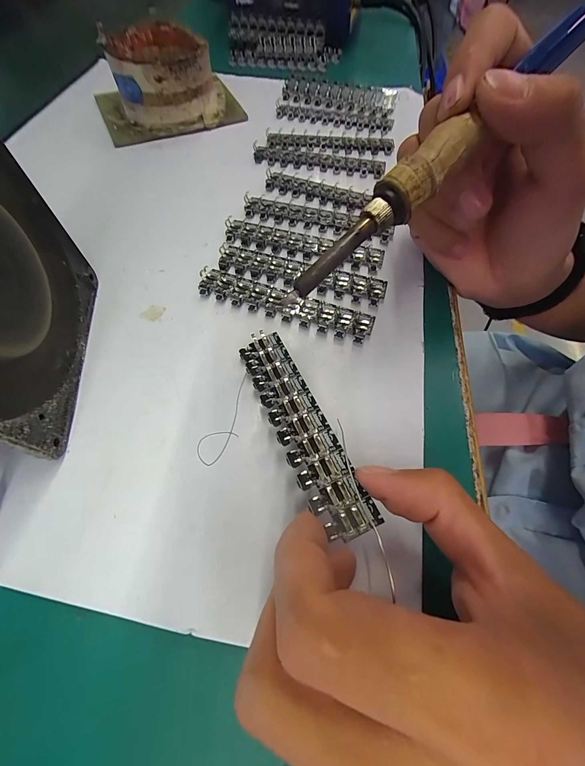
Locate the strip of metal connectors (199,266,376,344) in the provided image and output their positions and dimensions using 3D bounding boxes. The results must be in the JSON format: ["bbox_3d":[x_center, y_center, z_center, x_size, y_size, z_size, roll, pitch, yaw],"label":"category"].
[{"bbox_3d":[-0.005,-0.050,0.194,0.108,0.006,0.024,19,64,8],"label":"strip of metal connectors"}]

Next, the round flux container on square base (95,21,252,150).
[{"bbox_3d":[-0.116,-0.274,0.280,0.120,0.047,0.095,-23,66,-12],"label":"round flux container on square base"}]

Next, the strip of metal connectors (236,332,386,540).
[{"bbox_3d":[0.002,0.016,0.149,0.023,0.005,0.110,-21,57,-12],"label":"strip of metal connectors"}]

